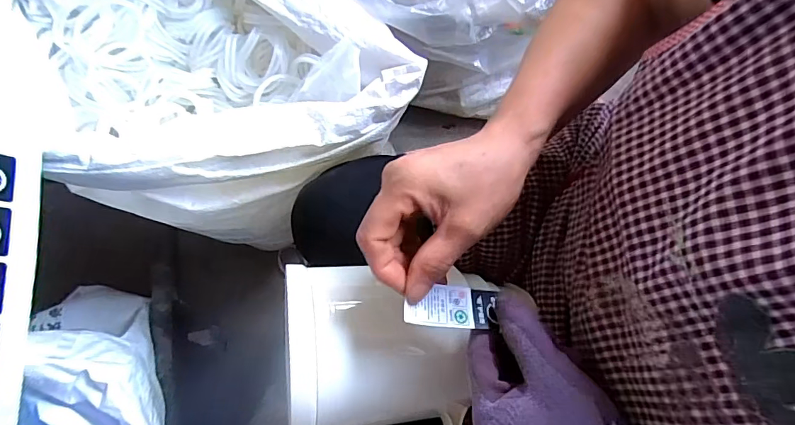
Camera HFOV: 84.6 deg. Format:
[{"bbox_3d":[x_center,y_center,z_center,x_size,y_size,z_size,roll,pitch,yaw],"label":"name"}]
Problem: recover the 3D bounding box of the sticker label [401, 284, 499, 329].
[{"bbox_3d":[0.036,0.061,0.285,0.068,0.004,0.027,10,60,-19],"label":"sticker label"}]

